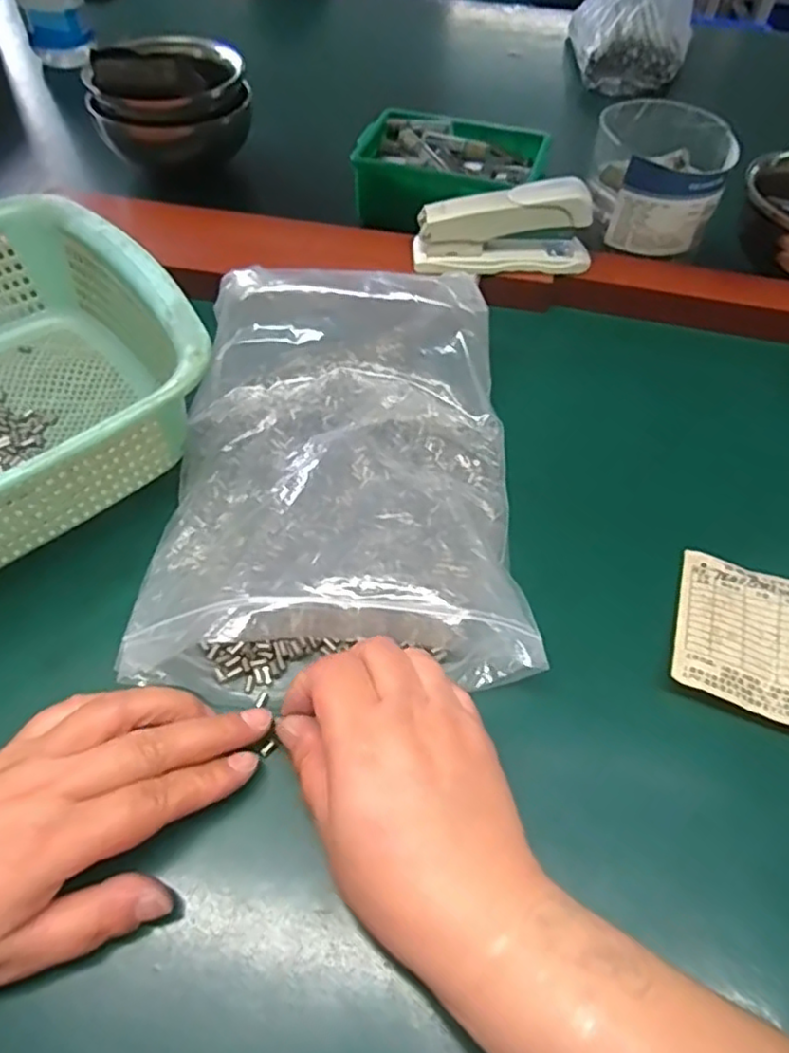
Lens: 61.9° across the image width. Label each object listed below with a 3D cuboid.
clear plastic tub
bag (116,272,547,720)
[{"bbox_3d":[0.193,-0.258,0.492,0.095,0.063,0.102,1,54,-2],"label":"clear plastic tub"},{"bbox_3d":[-0.027,-0.036,0.347,0.180,0.063,0.235,1,55,-1],"label":"bag"}]

